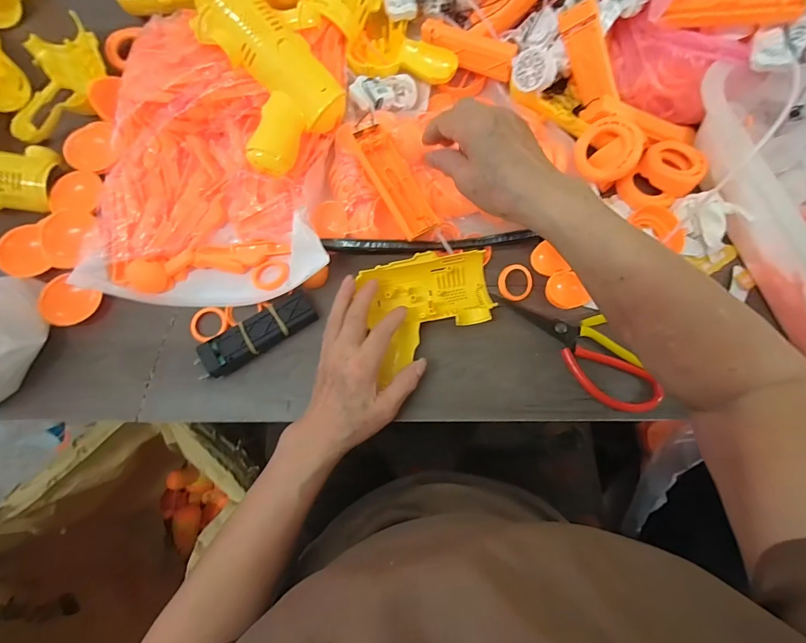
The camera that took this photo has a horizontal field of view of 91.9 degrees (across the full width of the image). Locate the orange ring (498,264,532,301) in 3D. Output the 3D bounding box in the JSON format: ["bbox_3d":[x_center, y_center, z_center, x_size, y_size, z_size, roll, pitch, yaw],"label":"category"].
[{"bbox_3d":[0.110,-0.038,0.381,0.034,0.005,0.035,-1,97,-12],"label":"orange ring"}]

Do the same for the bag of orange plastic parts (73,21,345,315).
[{"bbox_3d":[-0.188,-0.178,0.401,0.236,0.072,0.314,1,75,1],"label":"bag of orange plastic parts"}]

